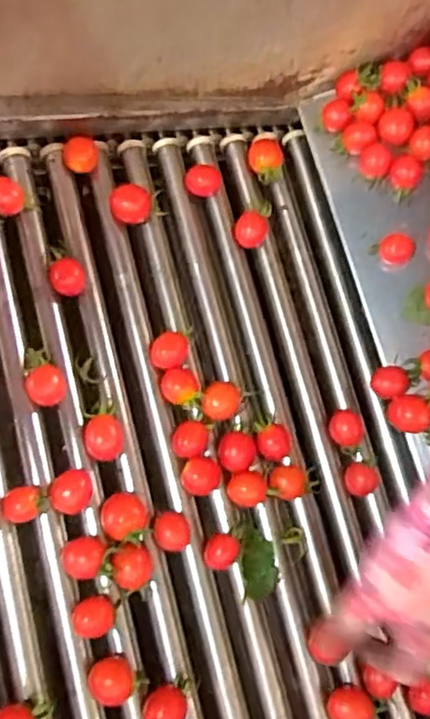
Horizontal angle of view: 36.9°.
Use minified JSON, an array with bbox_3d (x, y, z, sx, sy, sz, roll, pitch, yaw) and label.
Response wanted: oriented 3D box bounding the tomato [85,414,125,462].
[{"bbox_3d":[-0.078,0.056,0.457,0.025,0.021,0.031,30,78,7],"label":"tomato"}]

